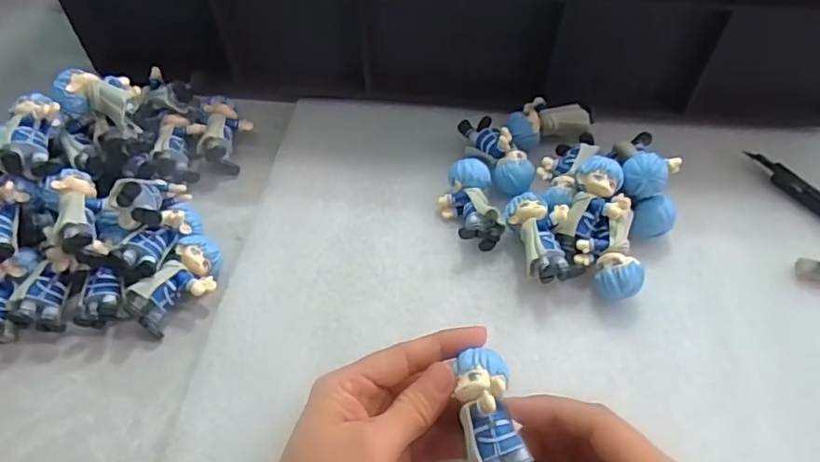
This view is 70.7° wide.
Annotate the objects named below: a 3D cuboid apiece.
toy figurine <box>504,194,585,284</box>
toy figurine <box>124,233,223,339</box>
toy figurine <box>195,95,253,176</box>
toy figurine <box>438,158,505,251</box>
[{"bbox_3d":[0.081,0.006,0.357,0.032,0.033,0.060,-10,54,-7],"label":"toy figurine"},{"bbox_3d":[-0.134,0.030,0.340,0.033,0.021,0.059,19,56,15],"label":"toy figurine"},{"bbox_3d":[-0.132,-0.073,0.414,0.030,0.021,0.059,-3,53,-1],"label":"toy figurine"},{"bbox_3d":[0.039,-0.016,0.375,0.034,0.028,0.055,-9,54,-6],"label":"toy figurine"}]

